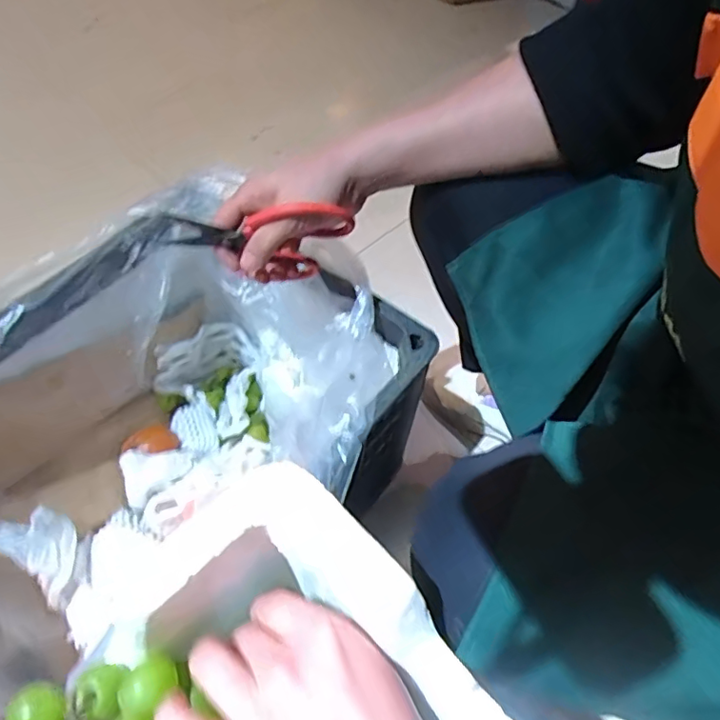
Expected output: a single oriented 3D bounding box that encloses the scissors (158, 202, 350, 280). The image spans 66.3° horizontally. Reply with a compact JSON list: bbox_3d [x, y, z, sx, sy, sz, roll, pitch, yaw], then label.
[{"bbox_3d":[-0.077,-0.094,0.448,0.141,0.094,0.027,-7,58,-5],"label":"scissors"}]

